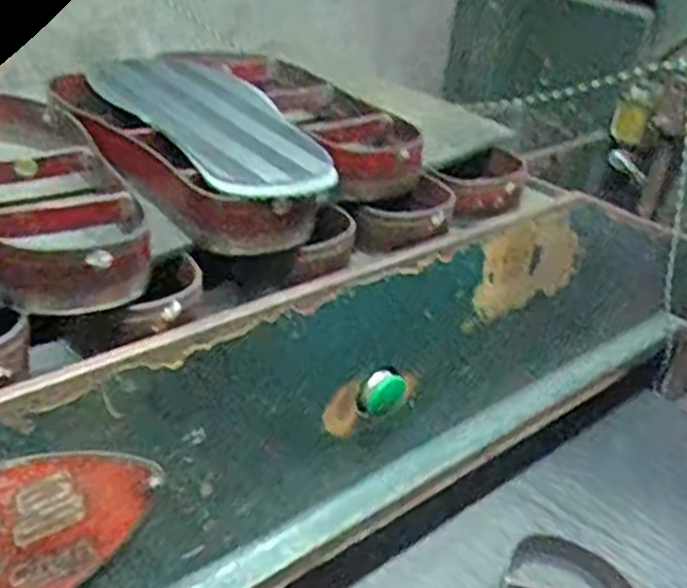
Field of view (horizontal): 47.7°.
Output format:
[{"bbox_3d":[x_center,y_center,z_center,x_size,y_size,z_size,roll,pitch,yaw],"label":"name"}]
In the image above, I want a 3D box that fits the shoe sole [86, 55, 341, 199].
[{"bbox_3d":[-0.103,-0.135,0.587,0.119,0.012,0.285,-11,34,-26],"label":"shoe sole"}]

